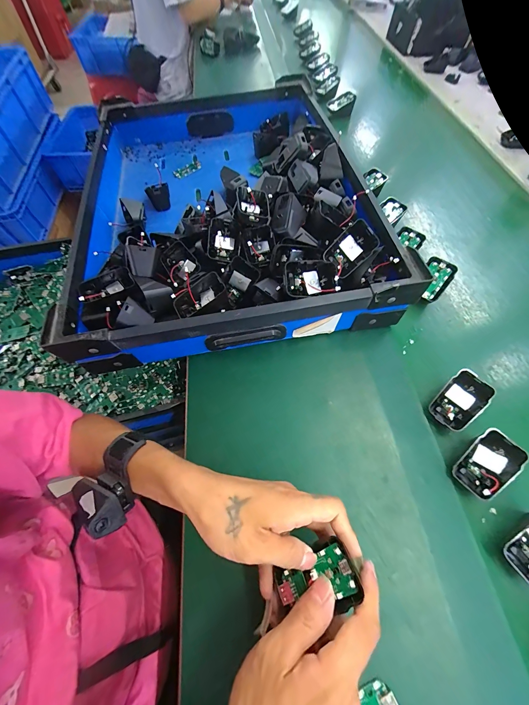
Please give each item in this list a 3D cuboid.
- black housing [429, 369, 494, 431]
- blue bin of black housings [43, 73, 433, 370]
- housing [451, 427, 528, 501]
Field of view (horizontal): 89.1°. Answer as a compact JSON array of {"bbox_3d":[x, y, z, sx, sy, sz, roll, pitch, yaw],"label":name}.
[{"bbox_3d":[0.237,0.058,0.326,0.044,0.014,0.069,36,99,21],"label":"black housing"},{"bbox_3d":[-0.096,-0.301,0.493,0.452,0.119,0.677,-12,63,-7],"label":"blue bin of black housings"},{"bbox_3d":[0.245,0.121,0.294,0.044,0.022,0.067,37,97,20],"label":"housing"}]

